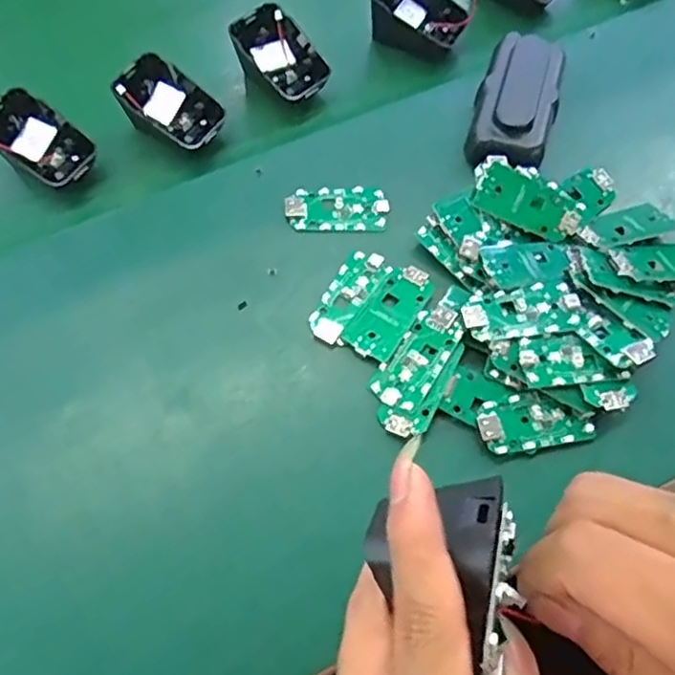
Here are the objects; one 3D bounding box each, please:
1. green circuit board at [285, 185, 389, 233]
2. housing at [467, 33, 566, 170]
[{"bbox_3d":[0.000,-0.083,0.405,0.062,0.007,0.033,1,65,2],"label":"green circuit board"},{"bbox_3d":[0.119,-0.158,0.424,0.050,0.023,0.107,16,66,9],"label":"housing"}]

